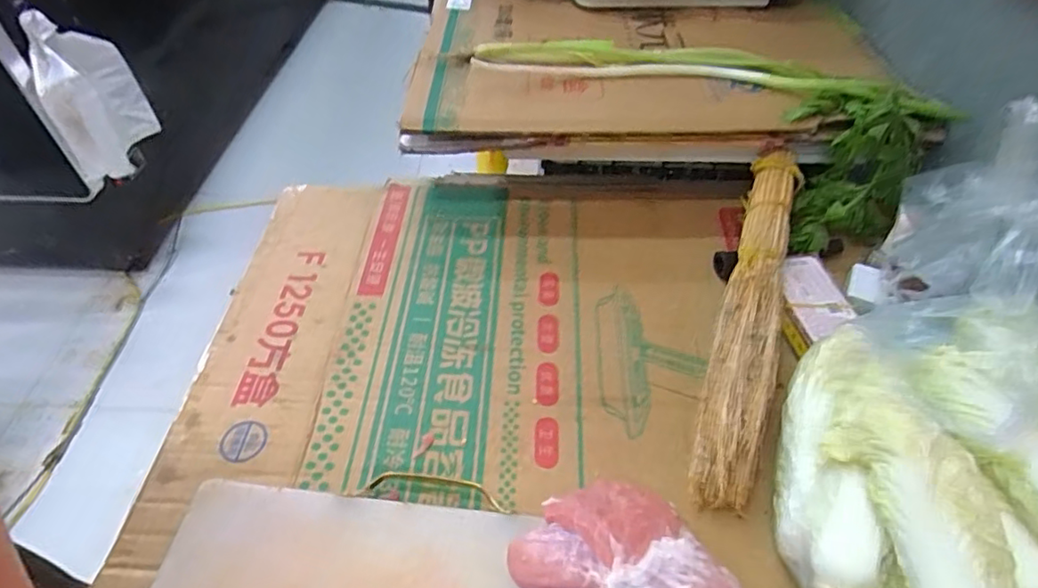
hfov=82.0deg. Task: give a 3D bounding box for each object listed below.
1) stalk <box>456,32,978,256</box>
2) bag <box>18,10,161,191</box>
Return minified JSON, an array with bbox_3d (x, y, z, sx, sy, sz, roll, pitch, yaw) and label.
[{"bbox_3d":[0.179,-0.196,0.640,0.460,0.106,0.187,23,51,19],"label":"stalk"},{"bbox_3d":[-0.970,-0.448,1.376,0.147,0.290,0.263,-18,50,-14],"label":"bag"}]

